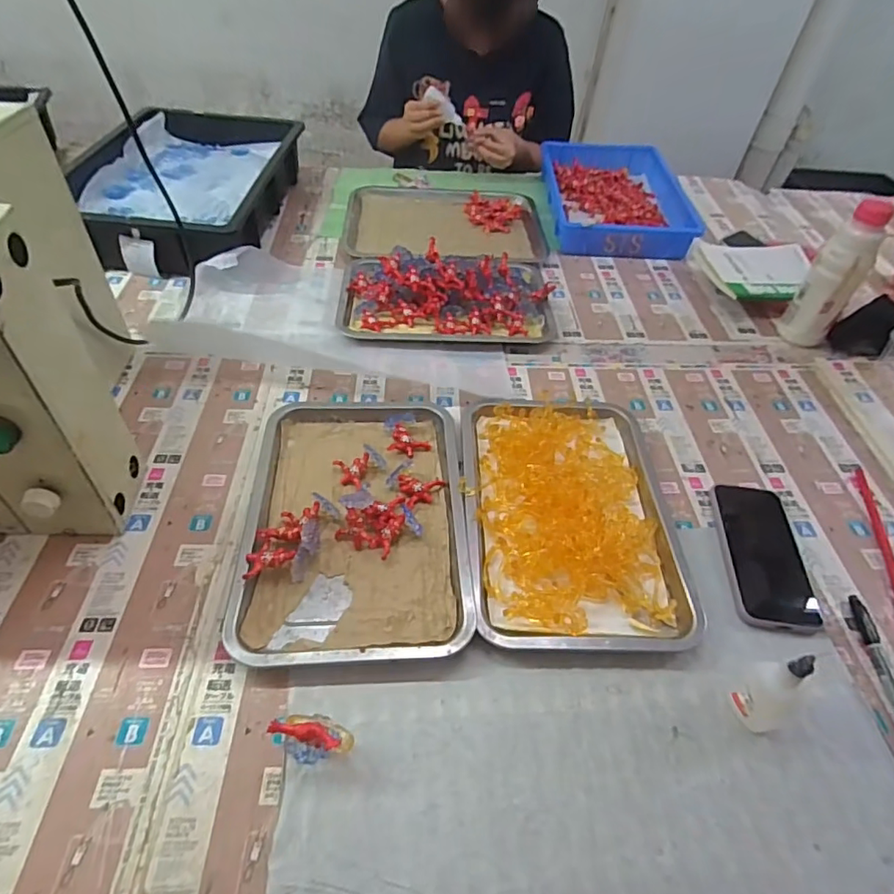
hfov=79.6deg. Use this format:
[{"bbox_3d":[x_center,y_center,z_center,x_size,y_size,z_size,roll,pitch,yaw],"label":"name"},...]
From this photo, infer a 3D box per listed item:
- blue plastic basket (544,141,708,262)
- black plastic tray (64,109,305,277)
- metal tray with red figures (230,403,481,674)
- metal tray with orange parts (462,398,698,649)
[{"bbox_3d":[0.326,-0.498,1.055,0.258,0.059,0.385,4,48,-1],"label":"blue plastic basket"},{"bbox_3d":[-0.450,-0.455,0.930,0.315,0.086,0.476,4,48,-2],"label":"black plastic tray"},{"bbox_3d":[-0.091,0.060,0.540,0.210,0.027,0.310,0,48,-6],"label":"metal tray with red figures"},{"bbox_3d":[0.125,0.055,0.553,0.214,0.041,0.310,4,48,-2],"label":"metal tray with orange parts"}]

